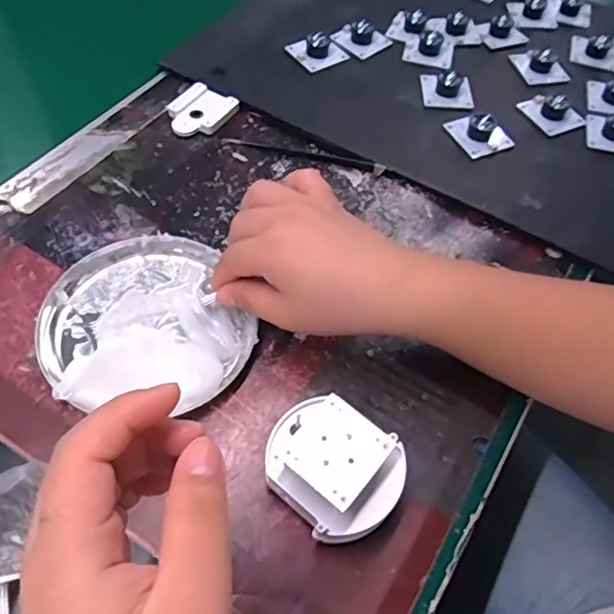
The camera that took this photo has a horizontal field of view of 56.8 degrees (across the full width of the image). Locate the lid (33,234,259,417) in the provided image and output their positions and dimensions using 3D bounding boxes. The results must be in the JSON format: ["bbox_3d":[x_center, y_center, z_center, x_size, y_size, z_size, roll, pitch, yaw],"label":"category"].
[{"bbox_3d":[-0.099,0.007,0.343,0.119,0.027,0.127,2,56,-3],"label":"lid"}]

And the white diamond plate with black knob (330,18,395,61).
[{"bbox_3d":[0.052,-0.254,0.527,0.044,0.022,0.042,-30,63,-22],"label":"white diamond plate with black knob"}]

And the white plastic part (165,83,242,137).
[{"bbox_3d":[-0.089,-0.159,0.464,0.047,0.008,0.054,27,58,14],"label":"white plastic part"}]

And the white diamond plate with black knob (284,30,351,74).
[{"bbox_3d":[0.011,-0.235,0.510,0.045,0.021,0.040,-30,63,-22],"label":"white diamond plate with black knob"}]

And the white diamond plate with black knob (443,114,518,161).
[{"bbox_3d":[0.142,-0.144,0.459,0.041,0.021,0.041,-20,60,-16],"label":"white diamond plate with black knob"}]

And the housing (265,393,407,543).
[{"bbox_3d":[0.012,0.085,0.293,0.069,0.045,0.057,29,59,14],"label":"housing"}]

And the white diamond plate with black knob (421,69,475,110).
[{"bbox_3d":[0.122,-0.191,0.487,0.041,0.022,0.040,3,56,-2],"label":"white diamond plate with black knob"}]

